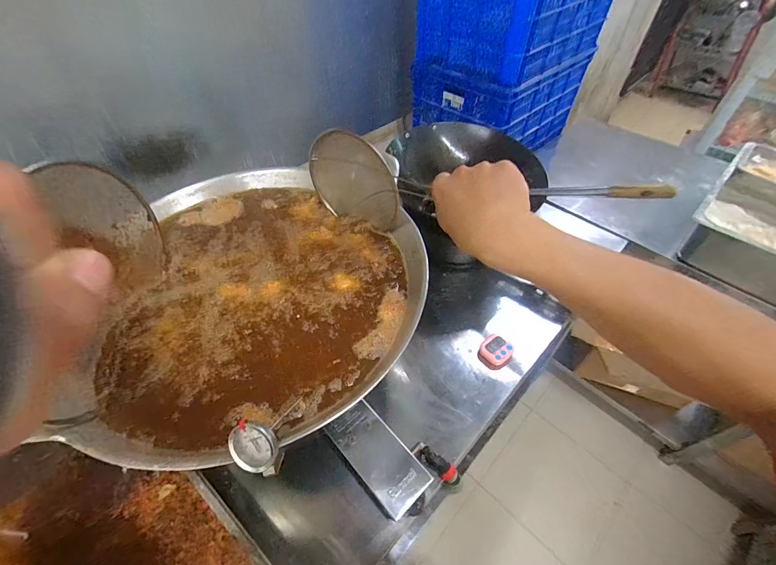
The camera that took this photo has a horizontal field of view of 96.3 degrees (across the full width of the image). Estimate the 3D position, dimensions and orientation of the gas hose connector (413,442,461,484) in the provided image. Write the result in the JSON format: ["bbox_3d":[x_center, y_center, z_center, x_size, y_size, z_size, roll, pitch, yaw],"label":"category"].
[{"bbox_3d":[0.087,0.319,0.611,0.090,0.025,0.024,36,57,9],"label":"gas hose connector"}]

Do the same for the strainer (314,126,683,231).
[{"bbox_3d":[0.173,-0.157,0.614,0.630,0.157,0.110,3,49,-2],"label":"strainer"}]

